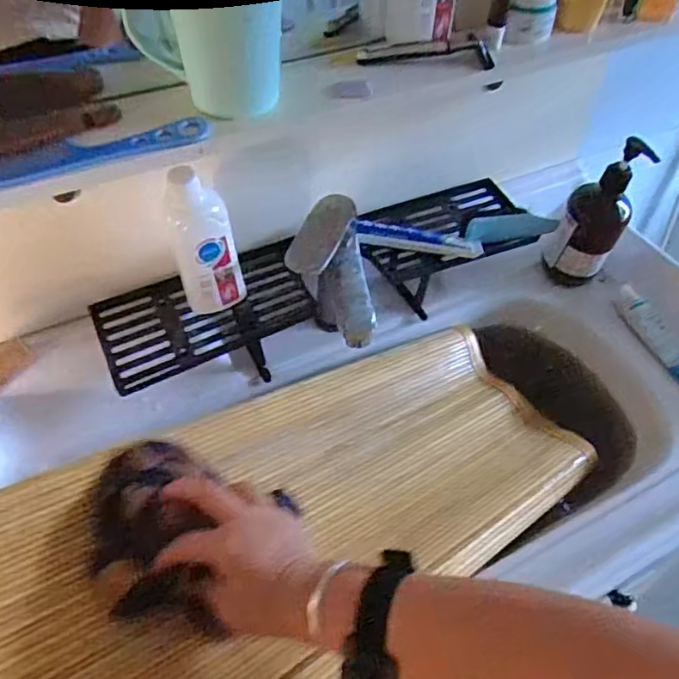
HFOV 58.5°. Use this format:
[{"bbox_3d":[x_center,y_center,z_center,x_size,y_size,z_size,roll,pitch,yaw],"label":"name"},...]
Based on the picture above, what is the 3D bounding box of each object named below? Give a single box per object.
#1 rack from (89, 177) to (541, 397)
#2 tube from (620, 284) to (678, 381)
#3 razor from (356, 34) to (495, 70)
[{"bbox_3d":[-0.010,-0.063,0.691,0.497,0.105,0.129,-20,52,-17],"label":"rack"},{"bbox_3d":[0.384,0.005,0.710,0.047,0.028,0.176,-16,51,-14],"label":"tube"},{"bbox_3d":[0.078,-0.261,0.553,0.123,0.018,0.022,-1,49,-1],"label":"razor"}]

